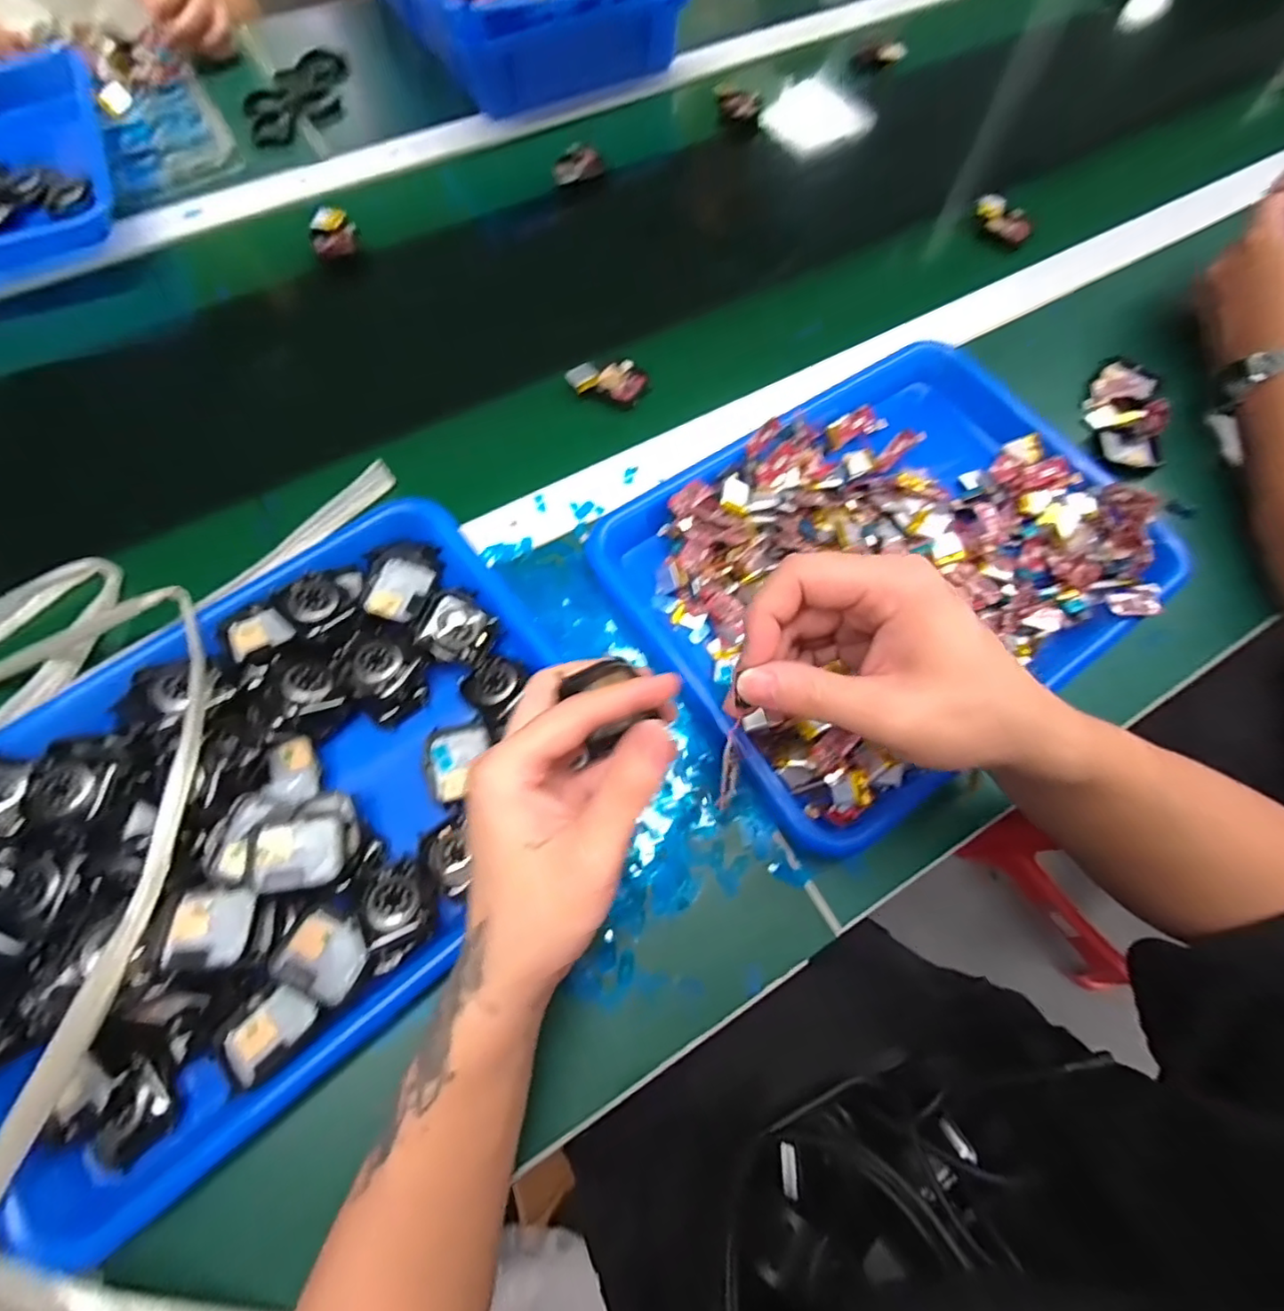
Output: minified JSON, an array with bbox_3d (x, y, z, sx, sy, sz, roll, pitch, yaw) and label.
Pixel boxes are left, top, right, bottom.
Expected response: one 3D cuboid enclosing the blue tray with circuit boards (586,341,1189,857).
[{"bbox_3d":[0.162,-0.065,0.387,0.325,0.050,0.251,-32,73,-14],"label":"blue tray with circuit boards"}]

